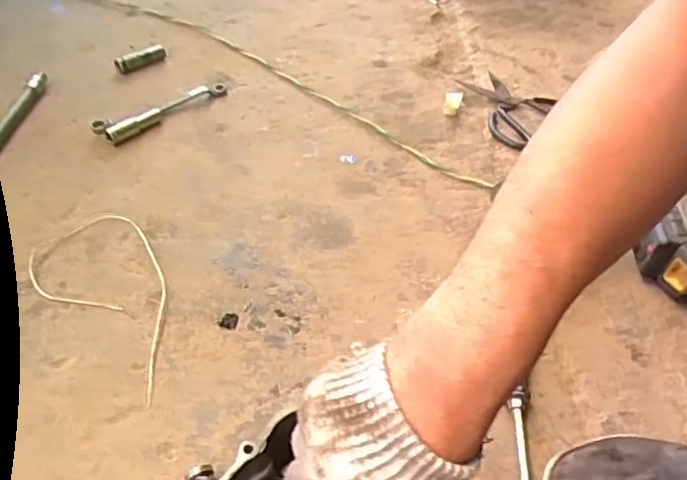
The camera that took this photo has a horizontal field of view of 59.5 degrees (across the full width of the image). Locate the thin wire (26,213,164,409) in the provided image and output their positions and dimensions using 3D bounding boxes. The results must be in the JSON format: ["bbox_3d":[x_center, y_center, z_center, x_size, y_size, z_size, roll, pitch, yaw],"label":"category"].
[{"bbox_3d":[-0.222,0.051,0.598,0.115,0.008,0.233,-32,55,-31],"label":"thin wire"}]

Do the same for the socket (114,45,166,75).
[{"bbox_3d":[-0.306,-0.271,0.902,0.025,0.030,0.077,34,52,27],"label":"socket"}]

